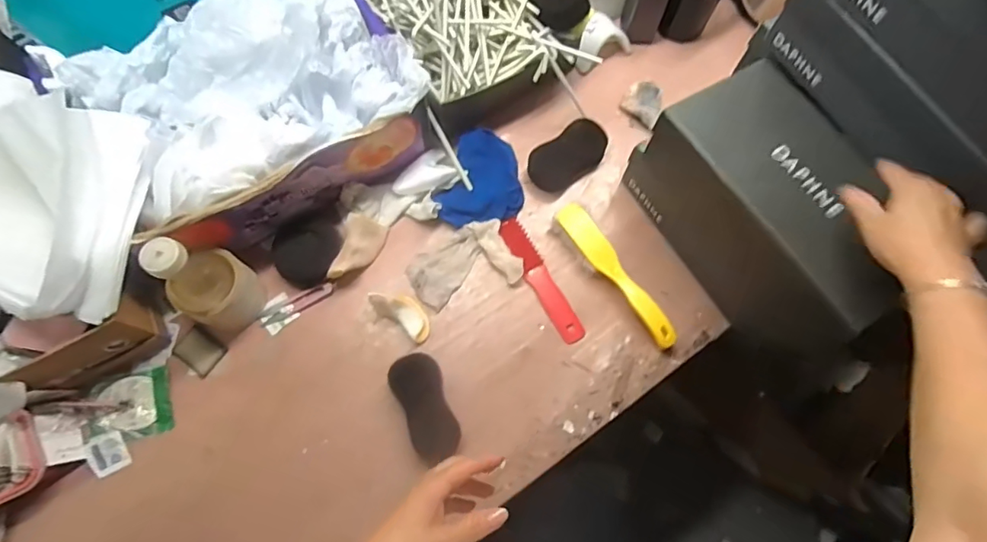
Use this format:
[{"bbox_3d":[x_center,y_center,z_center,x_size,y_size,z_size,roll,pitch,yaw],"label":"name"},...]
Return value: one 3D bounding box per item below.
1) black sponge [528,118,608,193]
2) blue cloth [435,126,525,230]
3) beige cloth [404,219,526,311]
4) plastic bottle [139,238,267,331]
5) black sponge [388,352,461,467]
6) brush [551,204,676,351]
[{"bbox_3d":[0.110,-0.170,0.770,0.117,0.052,0.067,-34,76,-11],"label":"black sponge"},{"bbox_3d":[-0.022,-0.136,0.761,0.119,0.020,0.140,-6,72,-3],"label":"blue cloth"},{"bbox_3d":[-0.042,-0.007,0.725,0.142,0.015,0.096,-24,74,-9],"label":"beige cloth"},{"bbox_3d":[-0.348,0.011,0.626,0.076,0.189,0.089,22,73,6],"label":"plastic bottle"},{"bbox_3d":[-0.084,0.169,0.658,0.060,0.023,0.133,-22,74,-8],"label":"black sponge"},{"bbox_3d":[0.160,0.008,0.706,0.041,0.040,0.228,-33,76,-11],"label":"brush"}]

